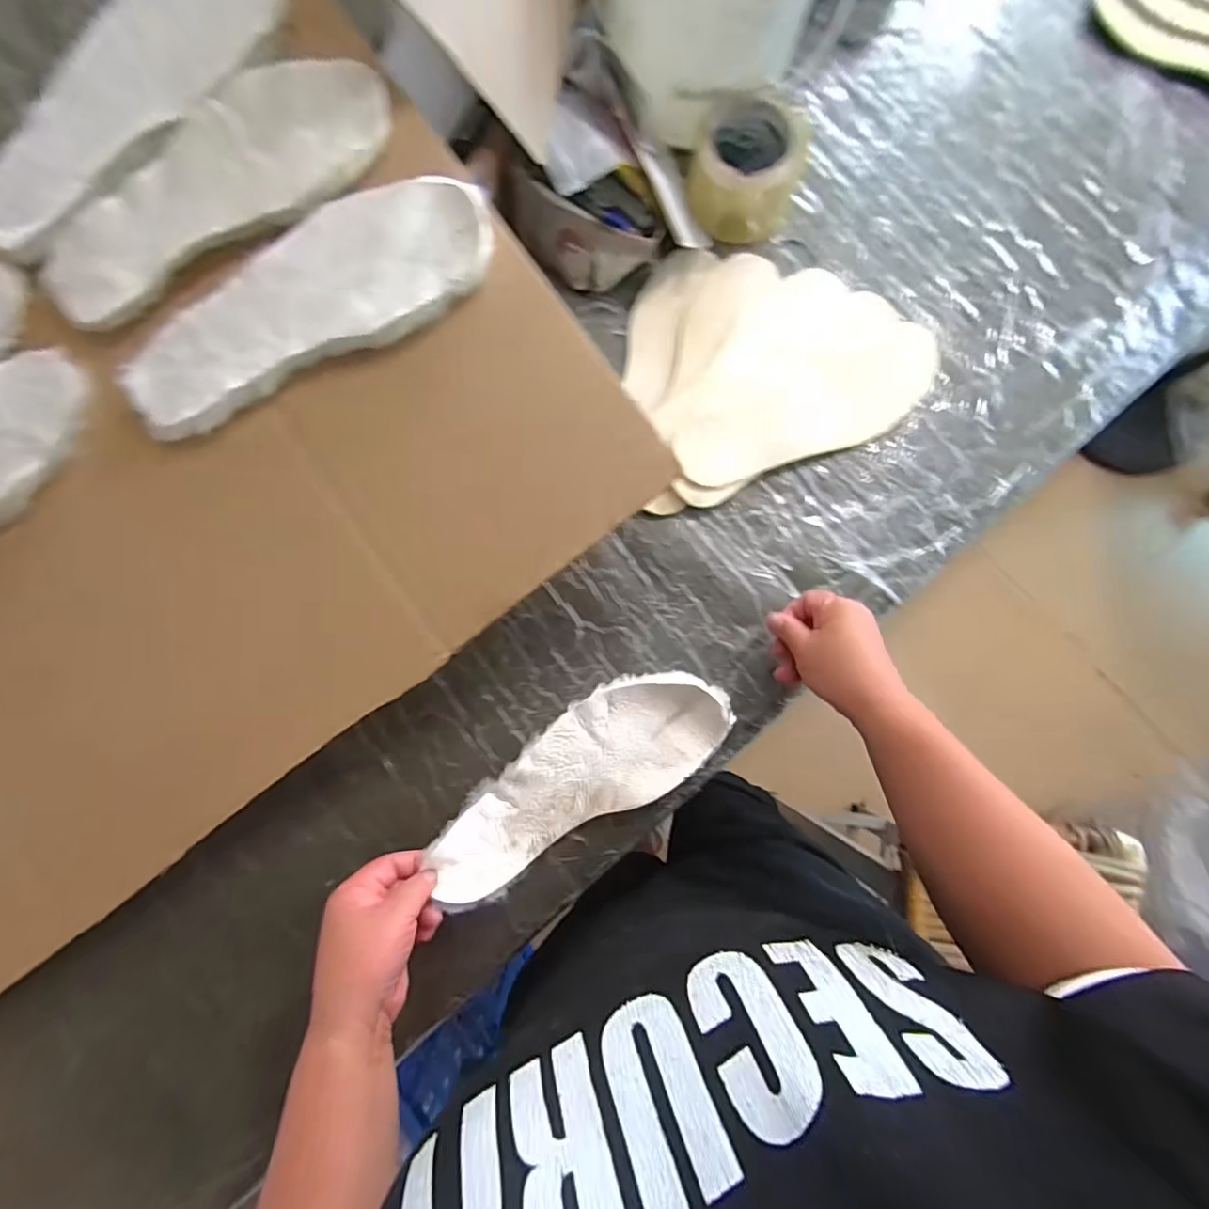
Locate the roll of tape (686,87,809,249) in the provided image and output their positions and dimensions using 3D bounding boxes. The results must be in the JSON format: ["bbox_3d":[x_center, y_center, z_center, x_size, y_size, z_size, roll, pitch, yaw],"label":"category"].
[{"bbox_3d":[0.133,-0.409,0.522,0.103,0.089,0.083,13,82,3],"label":"roll of tape"}]

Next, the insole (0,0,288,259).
[{"bbox_3d":[-0.347,-0.365,0.392,0.276,0.013,0.094,-38,93,4],"label":"insole"}]

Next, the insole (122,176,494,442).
[{"bbox_3d":[-0.214,-0.216,0.392,0.281,0.016,0.098,-23,88,5],"label":"insole"}]

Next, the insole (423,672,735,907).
[{"bbox_3d":[-0.021,0.142,0.457,0.264,0.023,0.096,-32,82,-5],"label":"insole"}]

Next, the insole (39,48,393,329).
[{"bbox_3d":[-0.283,-0.296,0.393,0.276,0.015,0.103,-31,91,4],"label":"insole"}]

